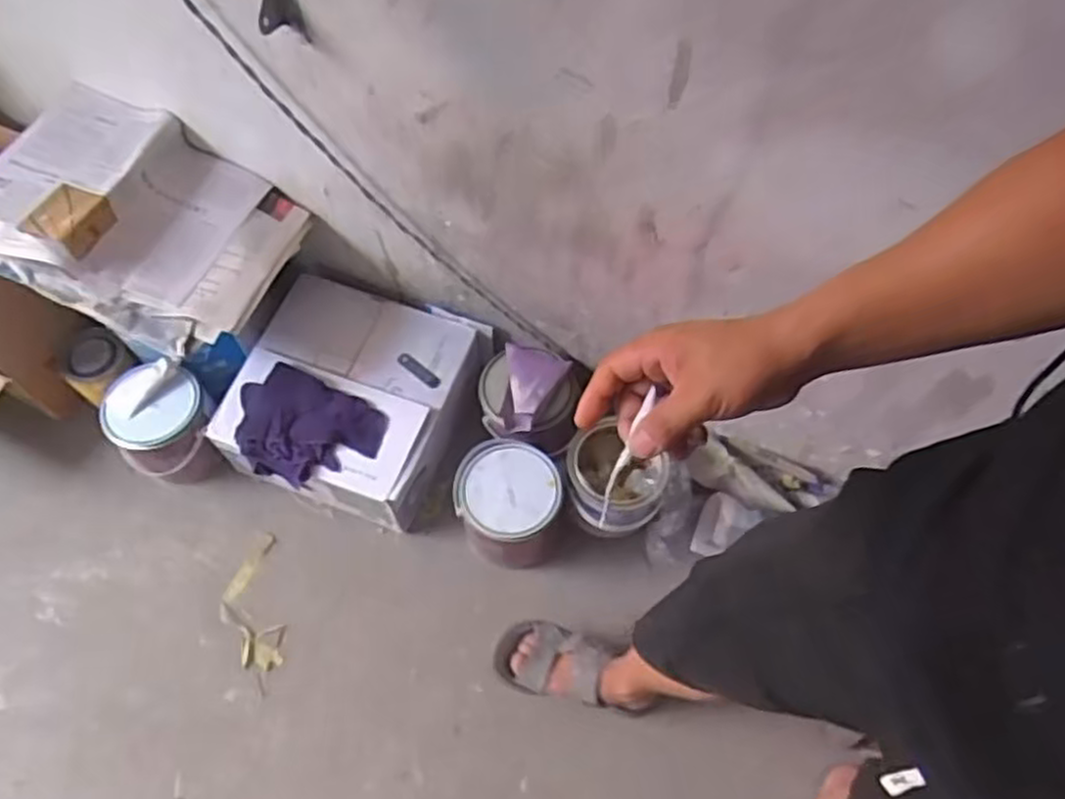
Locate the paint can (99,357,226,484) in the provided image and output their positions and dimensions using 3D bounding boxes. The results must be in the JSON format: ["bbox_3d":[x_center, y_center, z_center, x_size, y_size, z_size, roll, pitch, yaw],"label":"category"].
[{"bbox_3d":[-0.611,0.049,1.292,0.159,0.167,0.177,-41,69,-19],"label":"paint can"}]

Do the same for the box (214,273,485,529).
[{"bbox_3d":[-0.292,0.010,1.328,0.383,0.182,0.362,15,63,8],"label":"box"}]

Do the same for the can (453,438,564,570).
[{"bbox_3d":[-0.040,0.164,1.243,0.168,0.167,0.179,-2,62,-2],"label":"can"}]

